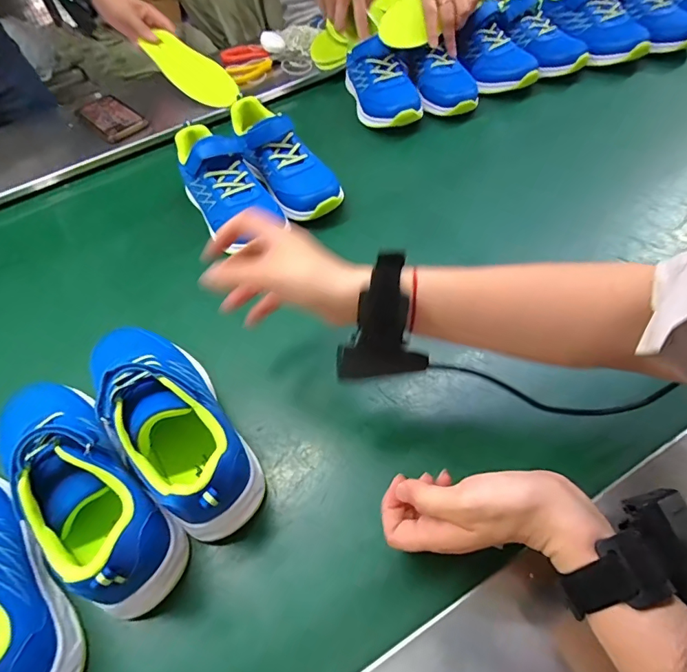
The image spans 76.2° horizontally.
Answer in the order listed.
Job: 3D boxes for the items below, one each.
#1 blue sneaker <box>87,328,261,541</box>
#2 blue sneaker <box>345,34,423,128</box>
[{"bbox_3d":[-0.147,0.072,0.382,0.078,0.104,0.197,-31,58,-17],"label":"blue sneaker"},{"bbox_3d":[0.068,-0.410,0.706,0.093,0.101,0.215,-13,54,-4],"label":"blue sneaker"}]

